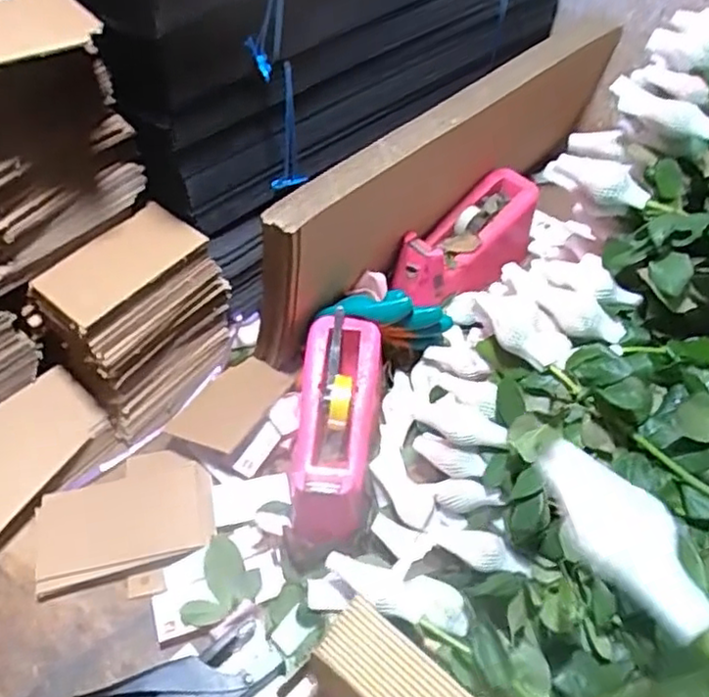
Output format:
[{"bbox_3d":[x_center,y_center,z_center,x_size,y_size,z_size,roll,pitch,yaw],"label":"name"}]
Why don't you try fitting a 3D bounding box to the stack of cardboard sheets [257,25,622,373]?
[{"bbox_3d":[0.113,-0.180,0.709,0.527,0.185,0.049,-35,61,-26],"label":"stack of cardboard sheets"}]

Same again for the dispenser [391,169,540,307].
[{"bbox_3d":[0.130,-0.118,0.737,0.197,0.068,0.078,-36,61,-26],"label":"dispenser"}]

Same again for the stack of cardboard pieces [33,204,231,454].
[{"bbox_3d":[-0.203,-0.026,0.641,0.108,0.155,0.152,38,59,24],"label":"stack of cardboard pieces"}]

